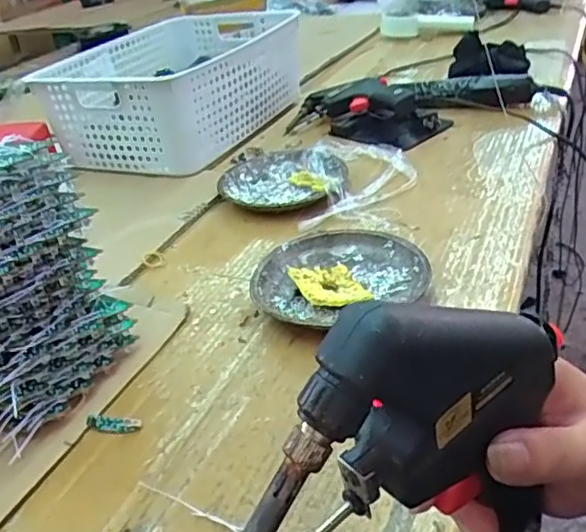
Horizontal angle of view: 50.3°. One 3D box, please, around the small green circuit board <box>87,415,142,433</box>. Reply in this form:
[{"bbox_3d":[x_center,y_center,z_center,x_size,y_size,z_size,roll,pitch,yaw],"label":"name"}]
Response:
[{"bbox_3d":[-0.124,0.109,0.432,0.040,0.005,0.011,2,32,13],"label":"small green circuit board"}]

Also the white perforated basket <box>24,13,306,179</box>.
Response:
[{"bbox_3d":[-0.168,-0.270,0.945,0.299,0.149,0.377,12,36,29],"label":"white perforated basket"}]

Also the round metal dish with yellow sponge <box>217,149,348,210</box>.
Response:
[{"bbox_3d":[-0.013,-0.102,0.744,0.142,0.027,0.151,-4,31,3],"label":"round metal dish with yellow sponge"}]

